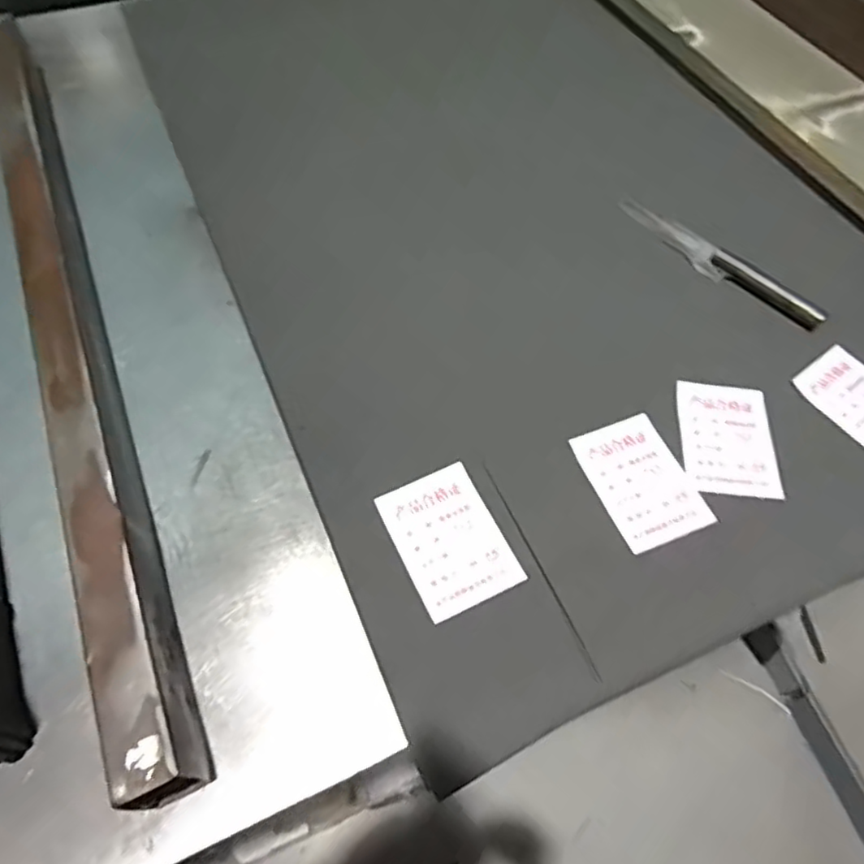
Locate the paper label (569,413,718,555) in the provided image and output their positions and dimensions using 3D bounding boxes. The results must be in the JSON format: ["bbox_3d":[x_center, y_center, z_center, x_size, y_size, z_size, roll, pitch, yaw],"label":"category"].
[{"bbox_3d":[0.168,0.039,0.503,0.078,0.004,0.105,-17,62,-14],"label":"paper label"}]

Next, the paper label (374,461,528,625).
[{"bbox_3d":[0.013,0.080,0.468,0.075,0.006,0.104,-22,62,-15],"label":"paper label"}]

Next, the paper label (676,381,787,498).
[{"bbox_3d":[0.249,0.006,0.526,0.076,0.006,0.105,6,59,1],"label":"paper label"}]

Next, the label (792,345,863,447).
[{"bbox_3d":[0.379,-0.025,0.548,0.072,0.006,0.106,-32,65,-20],"label":"label"}]

